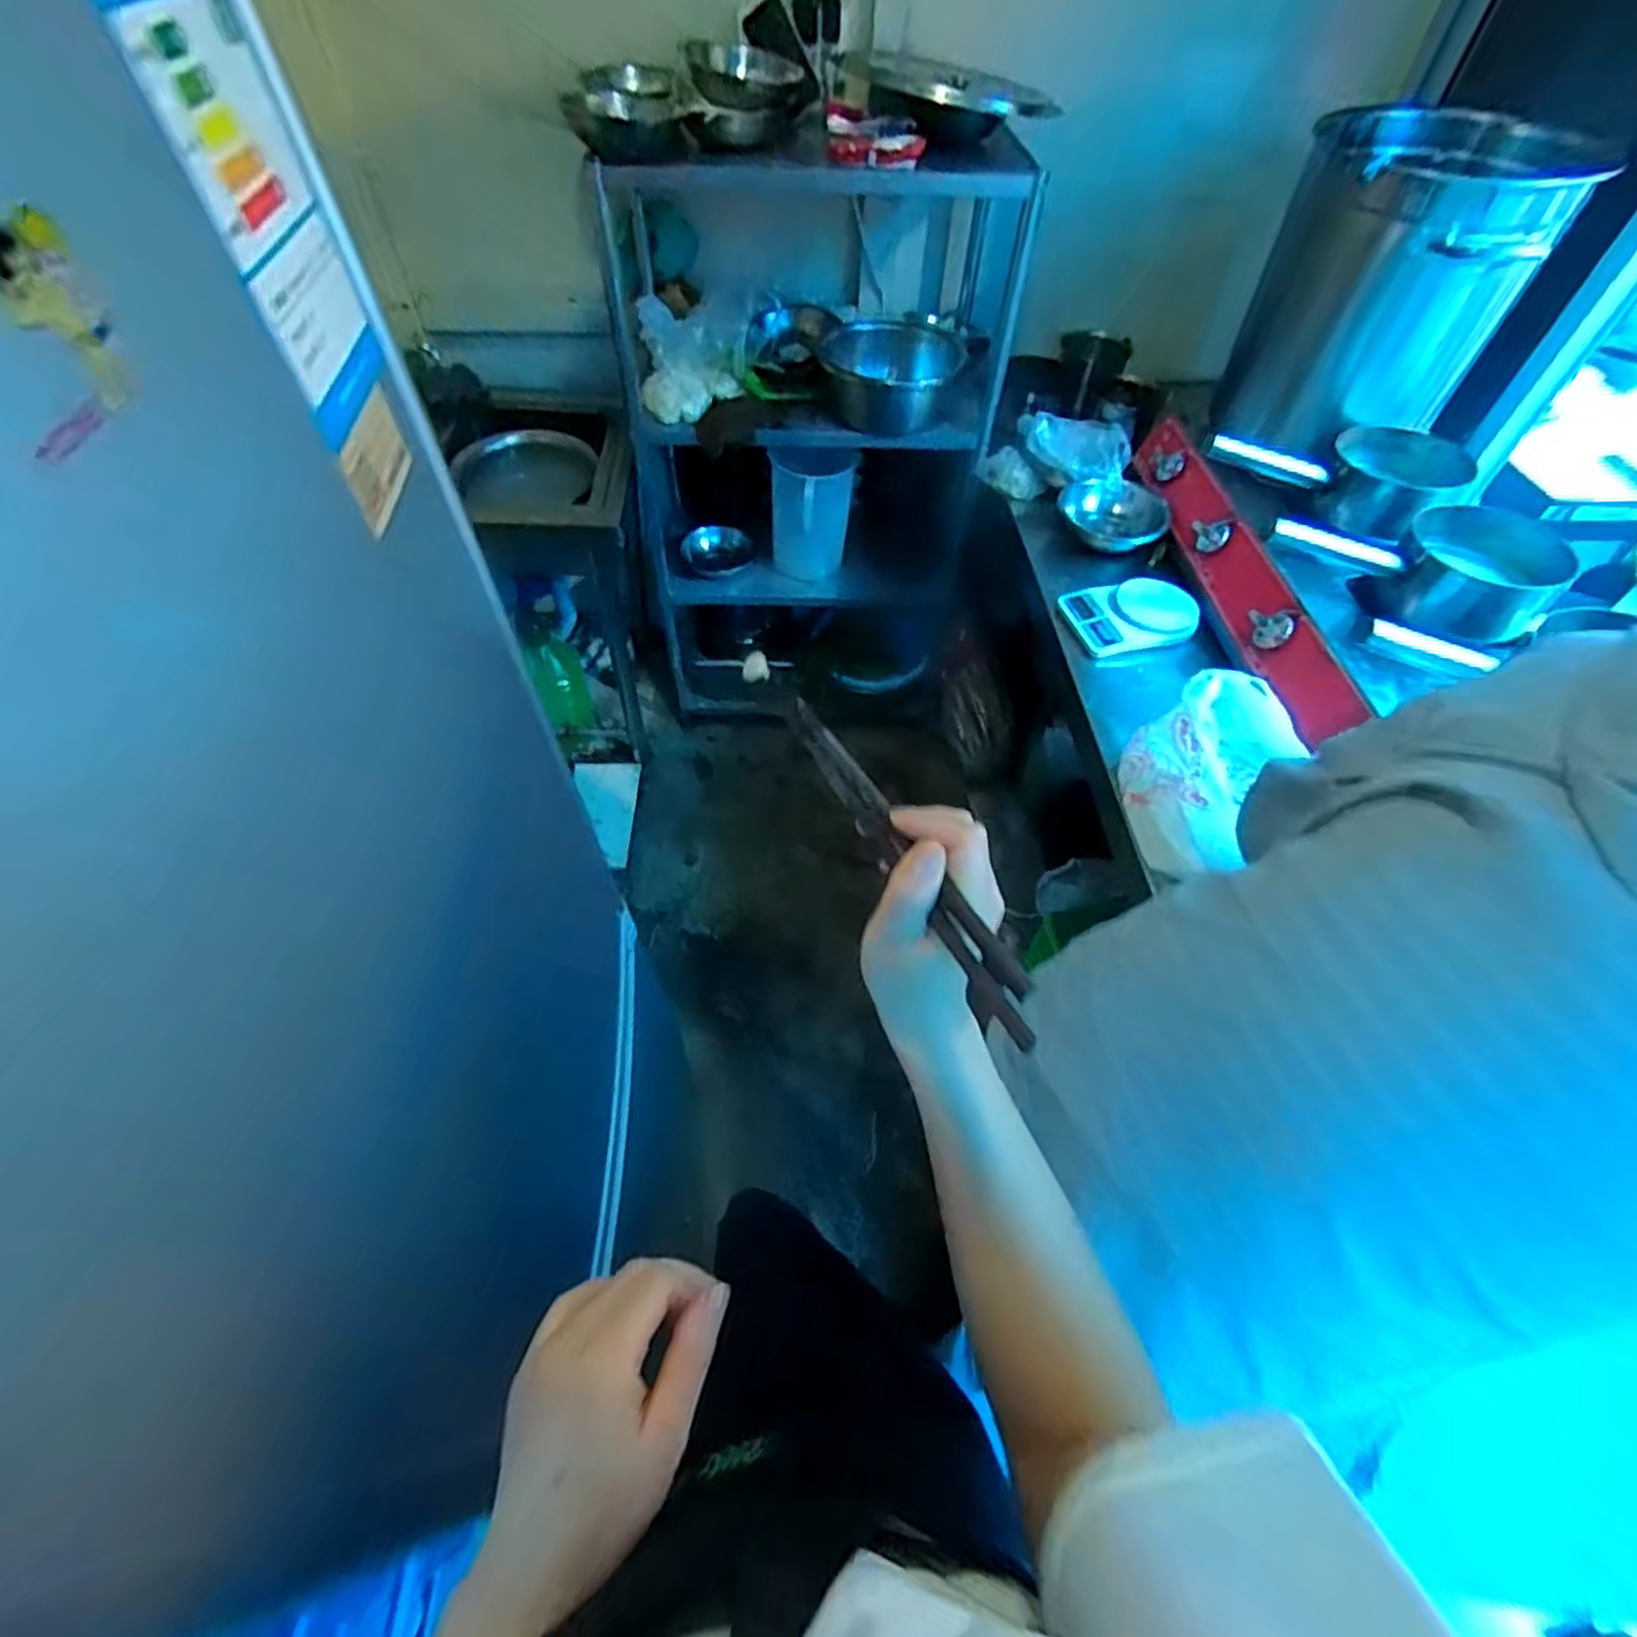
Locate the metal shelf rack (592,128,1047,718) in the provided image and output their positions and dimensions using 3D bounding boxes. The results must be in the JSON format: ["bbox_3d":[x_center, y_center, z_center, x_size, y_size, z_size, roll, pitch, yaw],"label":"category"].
[{"bbox_3d":[-0.030,-0.785,1.604,0.728,1.070,0.419,1,53,0],"label":"metal shelf rack"}]

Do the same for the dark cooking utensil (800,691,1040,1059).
[{"bbox_3d":[0.035,0.012,0.349,0.020,0.020,0.221,-22,50,-16],"label":"dark cooking utensil"}]

